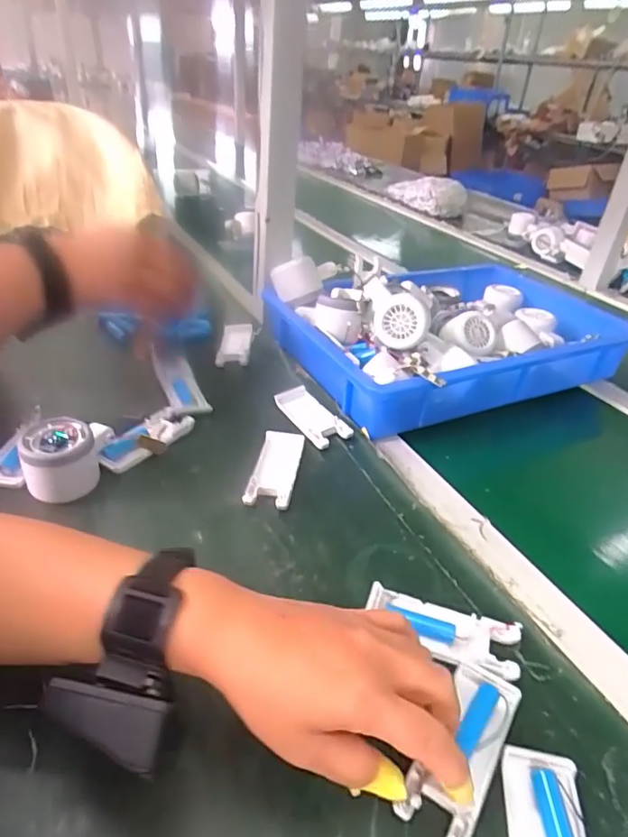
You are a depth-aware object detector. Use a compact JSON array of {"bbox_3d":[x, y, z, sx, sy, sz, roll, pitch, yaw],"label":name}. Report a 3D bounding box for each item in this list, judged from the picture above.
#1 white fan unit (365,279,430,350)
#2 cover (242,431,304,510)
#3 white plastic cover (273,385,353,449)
[{"bbox_3d":[0.090,-0.112,0.585,0.076,0.062,0.051,11,34,10],"label":"white fan unit"},{"bbox_3d":[-0.036,0.046,0.507,0.039,0.010,0.104,8,33,5],"label":"cover"},{"bbox_3d":[-0.005,-0.005,0.578,0.044,0.013,0.101,-16,38,-28],"label":"white plastic cover"}]

